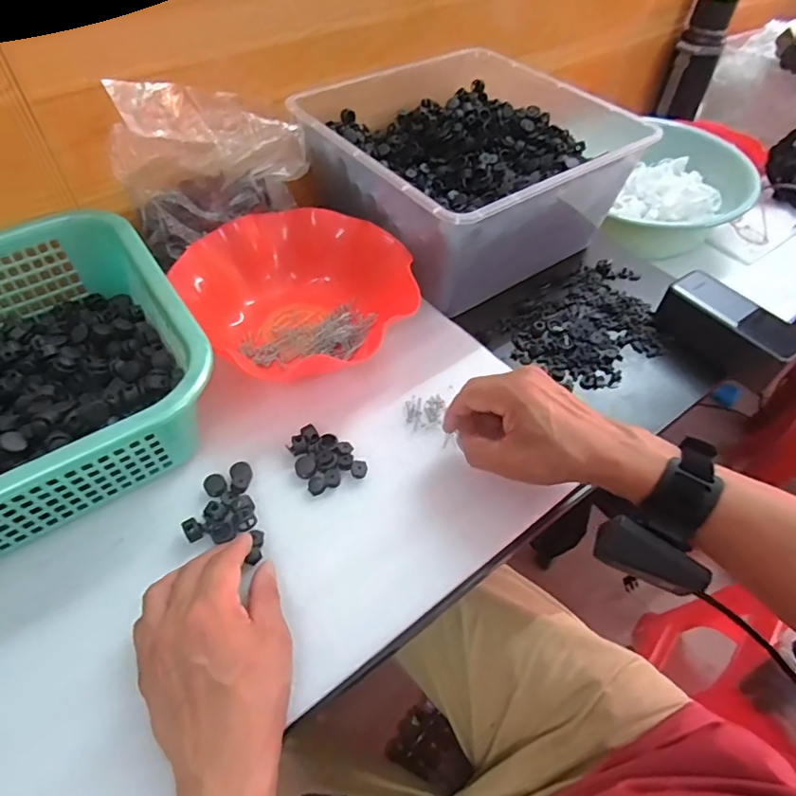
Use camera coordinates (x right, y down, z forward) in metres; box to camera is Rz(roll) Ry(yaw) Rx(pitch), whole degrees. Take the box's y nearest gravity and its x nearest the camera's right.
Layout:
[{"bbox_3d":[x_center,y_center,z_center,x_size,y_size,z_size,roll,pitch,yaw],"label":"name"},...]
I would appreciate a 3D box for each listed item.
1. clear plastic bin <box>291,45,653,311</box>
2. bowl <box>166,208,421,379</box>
[{"bbox_3d":[0.070,-0.264,0.620,0.288,0.138,0.294,-30,58,-23],"label":"clear plastic bin"},{"bbox_3d":[-0.101,-0.108,0.532,0.201,0.066,0.194,1,52,-1],"label":"bowl"}]

